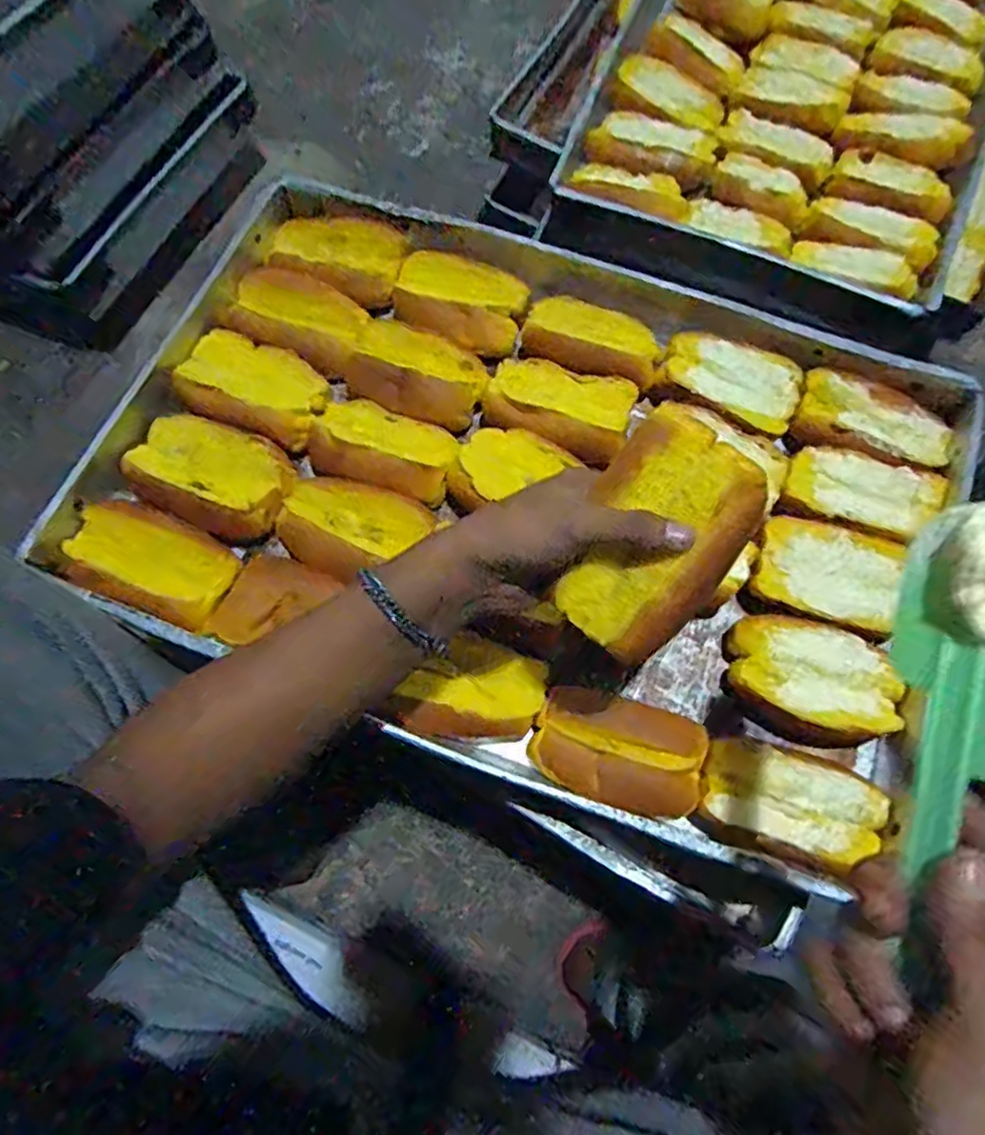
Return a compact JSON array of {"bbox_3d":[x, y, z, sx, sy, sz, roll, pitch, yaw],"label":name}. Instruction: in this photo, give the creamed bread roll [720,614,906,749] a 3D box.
[{"bbox_3d":[0.216,0.077,0.475,0.102,0.036,0.083,11,71,4],"label":"creamed bread roll"}]

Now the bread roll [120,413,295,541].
[{"bbox_3d":[-0.216,-0.071,0.519,0.116,0.033,0.077,23,72,8],"label":"bread roll"}]

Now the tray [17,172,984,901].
[{"bbox_3d":[0.026,-0.068,0.521,0.603,0.067,0.403,19,71,7],"label":"tray"}]

